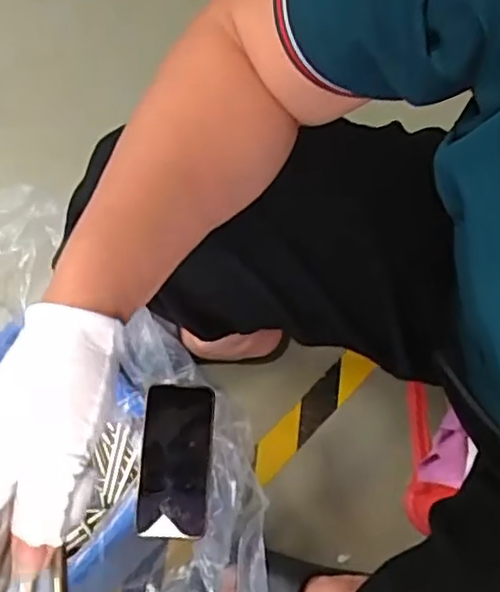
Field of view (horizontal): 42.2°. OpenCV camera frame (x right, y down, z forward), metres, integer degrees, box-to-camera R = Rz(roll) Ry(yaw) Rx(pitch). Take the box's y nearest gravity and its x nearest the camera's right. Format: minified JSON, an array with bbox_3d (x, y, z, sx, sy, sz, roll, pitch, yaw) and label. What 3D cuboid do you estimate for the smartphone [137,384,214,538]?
[{"bbox_3d":[-0.082,0.182,0.714,0.076,0.007,0.161,6,83,-13],"label":"smartphone"}]

